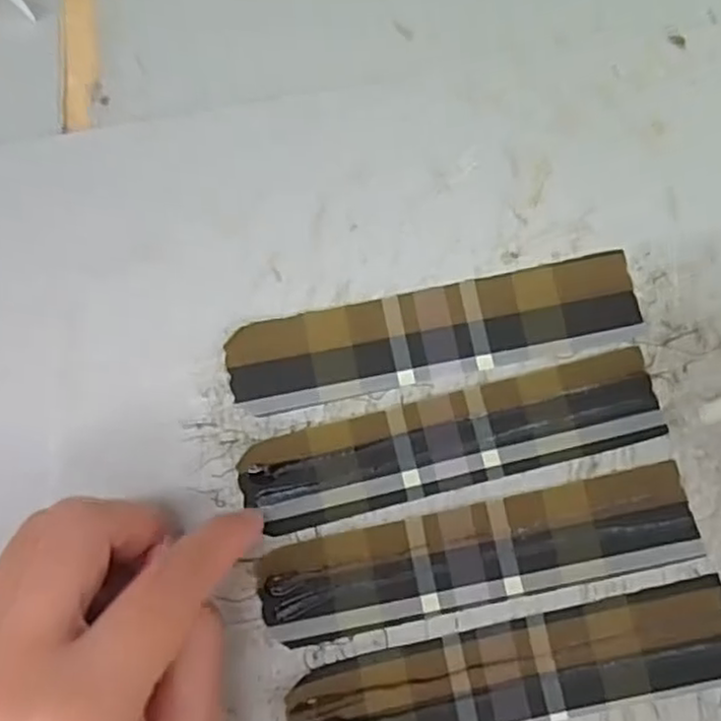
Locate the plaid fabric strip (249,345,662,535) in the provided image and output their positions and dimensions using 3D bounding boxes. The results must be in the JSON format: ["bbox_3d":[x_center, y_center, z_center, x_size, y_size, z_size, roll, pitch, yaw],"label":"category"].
[{"bbox_3d":[0.031,0.027,0.242,0.139,0.004,0.031,-14,79,-2],"label":"plaid fabric strip"}]

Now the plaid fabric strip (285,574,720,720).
[{"bbox_3d":[0.049,0.099,0.225,0.140,0.006,0.031,-13,79,-2],"label":"plaid fabric strip"}]

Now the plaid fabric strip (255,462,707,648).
[{"bbox_3d":[0.039,0.063,0.233,0.141,0.004,0.031,-12,79,-2],"label":"plaid fabric strip"}]

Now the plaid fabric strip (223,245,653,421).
[{"bbox_3d":[0.026,-0.010,0.247,0.140,0.004,0.032,-11,79,-2],"label":"plaid fabric strip"}]

